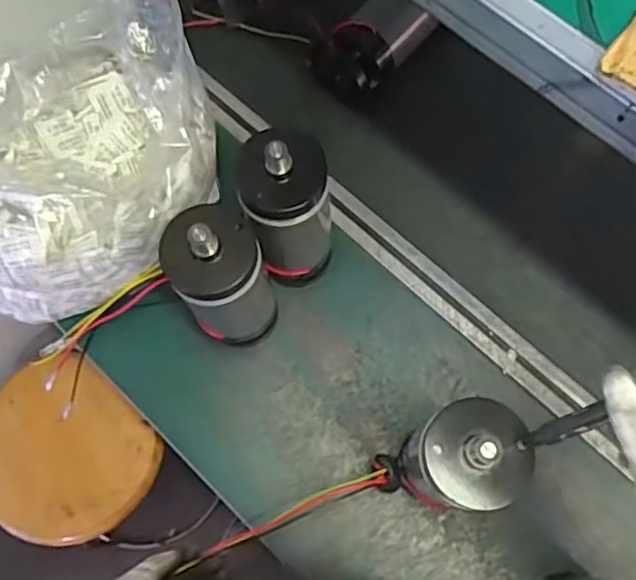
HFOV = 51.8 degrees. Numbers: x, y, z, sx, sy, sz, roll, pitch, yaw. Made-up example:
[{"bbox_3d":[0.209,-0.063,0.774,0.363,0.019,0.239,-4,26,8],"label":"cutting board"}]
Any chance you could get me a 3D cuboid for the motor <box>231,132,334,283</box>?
[{"bbox_3d":[-0.026,-0.069,0.635,0.080,0.238,0.071,-3,73,0],"label":"motor"}]

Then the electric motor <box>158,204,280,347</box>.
[{"bbox_3d":[-0.085,-0.005,0.616,0.075,0.234,0.070,0,72,1],"label":"electric motor"}]

